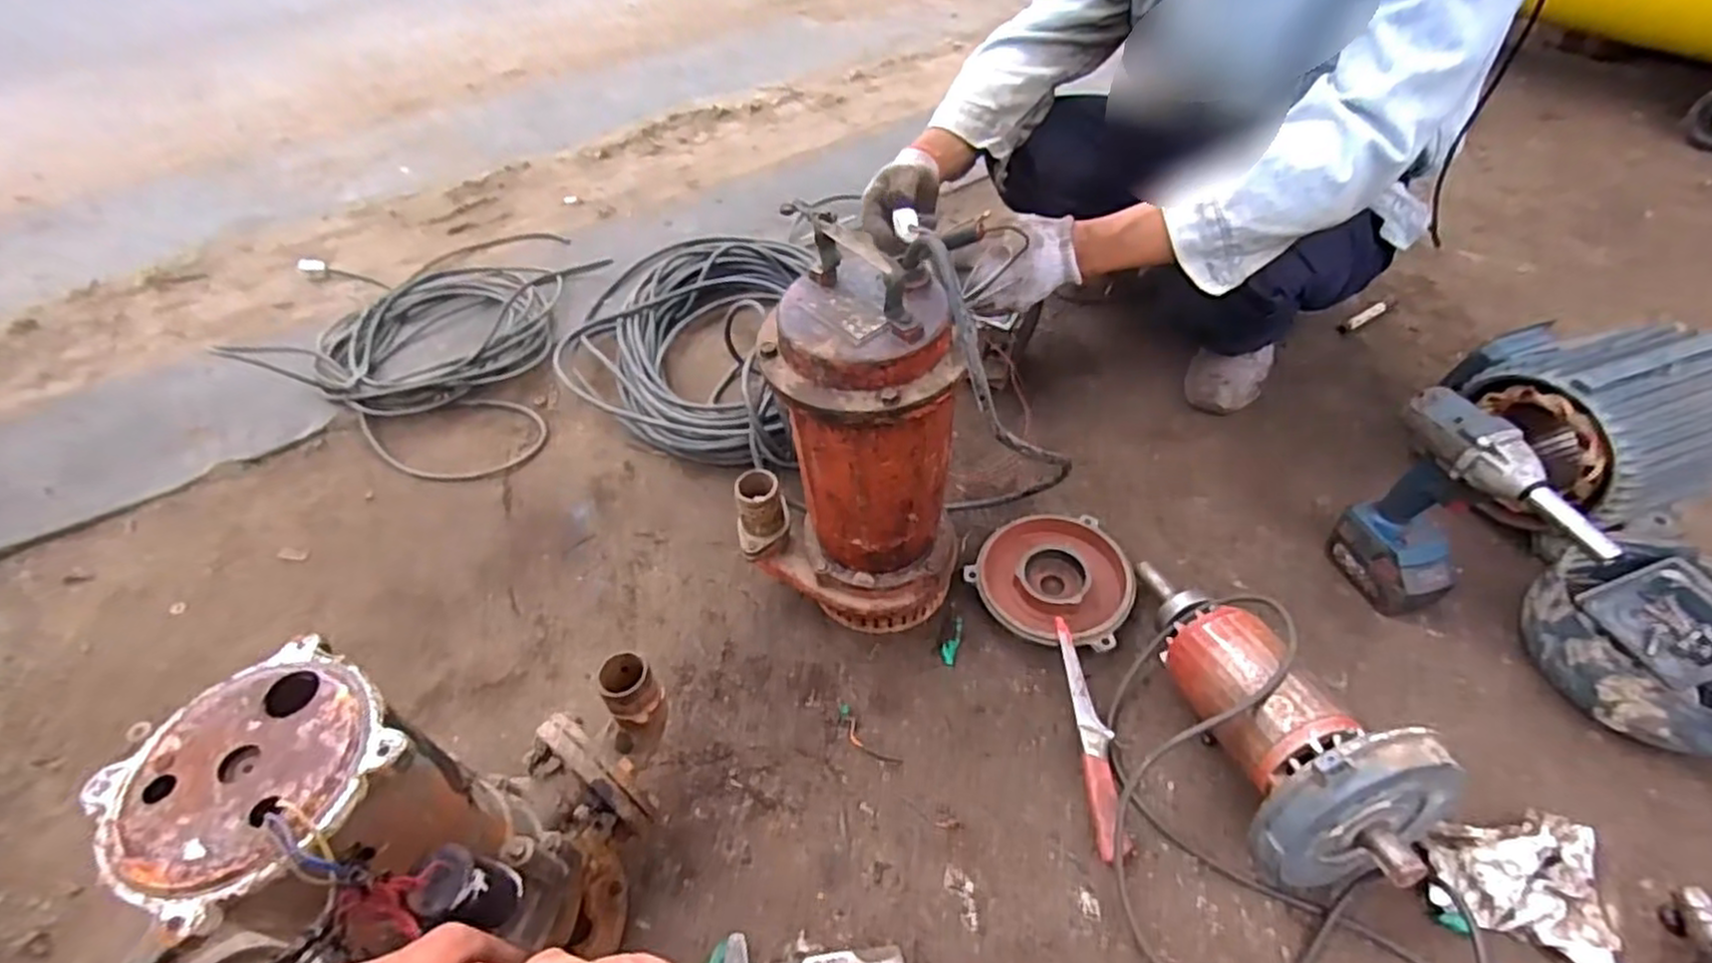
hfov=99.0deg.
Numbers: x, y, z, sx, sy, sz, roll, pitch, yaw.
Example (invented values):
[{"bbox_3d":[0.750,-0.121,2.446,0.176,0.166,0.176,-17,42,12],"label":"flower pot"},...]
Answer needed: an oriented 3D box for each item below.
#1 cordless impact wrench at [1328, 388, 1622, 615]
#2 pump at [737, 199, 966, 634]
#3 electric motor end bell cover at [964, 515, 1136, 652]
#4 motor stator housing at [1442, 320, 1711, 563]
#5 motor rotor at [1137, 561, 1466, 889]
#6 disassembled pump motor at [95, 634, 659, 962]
[{"bbox_3d":[0.625,0.052,0.779,0.075,0.245,0.208,-13,51,-9],"label":"cordless impact wrench"},{"bbox_3d":[-0.012,-0.021,0.748,0.229,0.453,0.151,17,53,15],"label":"pump"},{"bbox_3d":[0.235,0.118,0.894,0.193,0.033,0.179,7,52,9],"label":"electric motor end bell cover"},{"bbox_3d":[0.865,-0.069,0.876,0.222,0.213,0.251,-8,51,-4],"label":"motor stator housing"},{"bbox_3d":[0.392,0.213,0.730,0.166,0.176,0.369,-13,36,-7],"label":"motor rotor"},{"bbox_3d":[-0.272,0.241,0.581,0.167,0.405,0.264,23,55,20],"label":"disassembled pump motor"}]

